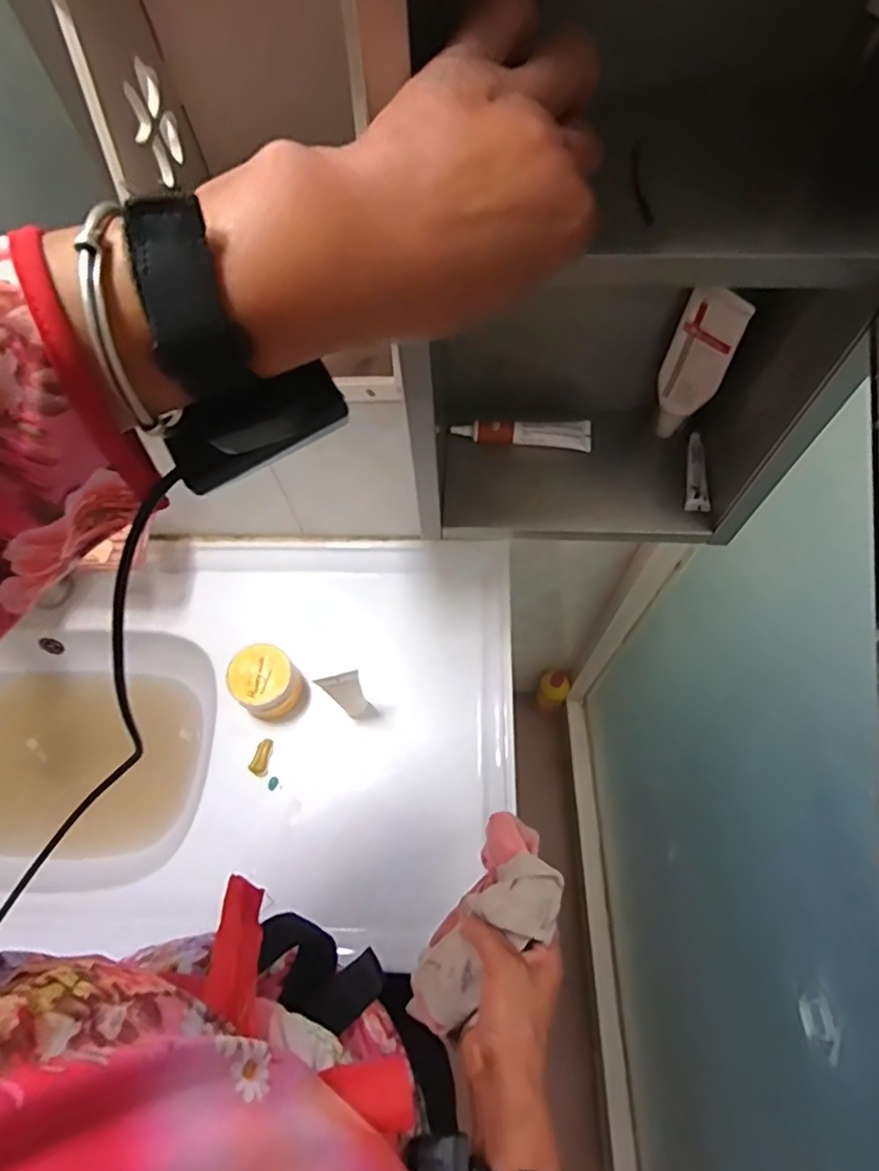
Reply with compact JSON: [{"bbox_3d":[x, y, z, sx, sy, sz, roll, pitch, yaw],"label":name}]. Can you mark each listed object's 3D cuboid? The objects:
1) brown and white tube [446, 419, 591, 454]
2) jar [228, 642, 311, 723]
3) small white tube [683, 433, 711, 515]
[{"bbox_3d":[0.071,-0.131,0.523,0.117,0.015,0.023,2,65,3],"label":"brown and white tube"},{"bbox_3d":[-0.190,0.111,0.683,0.067,0.077,0.066,-1,65,2],"label":"jar"},{"bbox_3d":[0.214,-0.094,0.506,0.018,0.010,0.072,6,66,5],"label":"small white tube"}]

